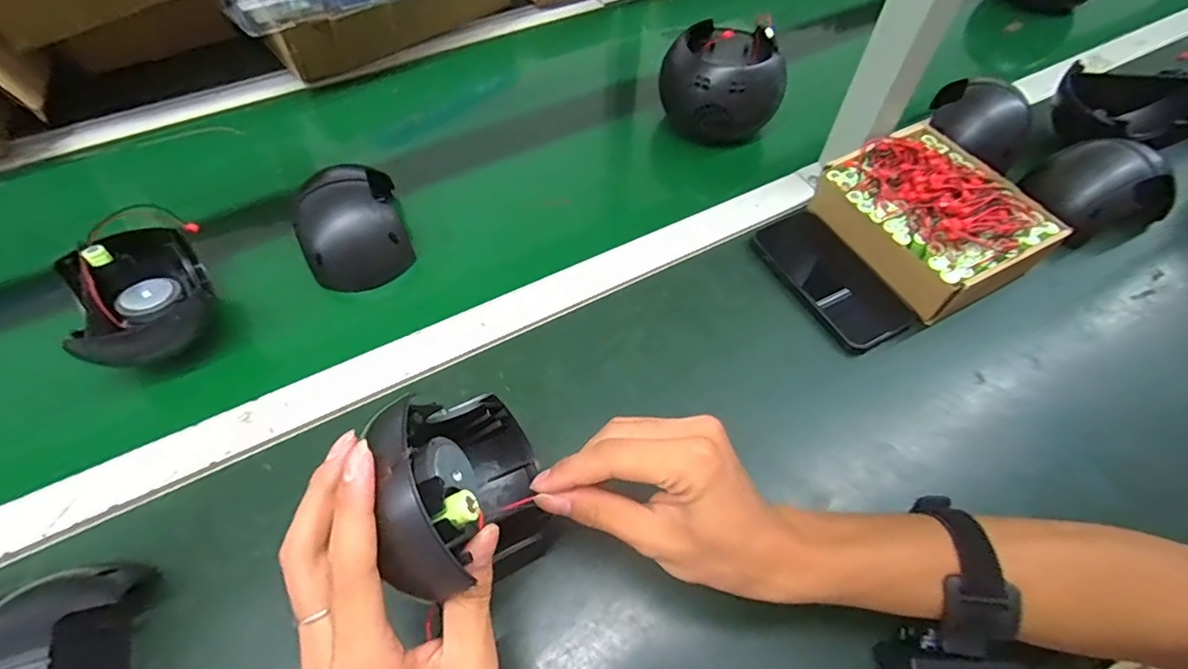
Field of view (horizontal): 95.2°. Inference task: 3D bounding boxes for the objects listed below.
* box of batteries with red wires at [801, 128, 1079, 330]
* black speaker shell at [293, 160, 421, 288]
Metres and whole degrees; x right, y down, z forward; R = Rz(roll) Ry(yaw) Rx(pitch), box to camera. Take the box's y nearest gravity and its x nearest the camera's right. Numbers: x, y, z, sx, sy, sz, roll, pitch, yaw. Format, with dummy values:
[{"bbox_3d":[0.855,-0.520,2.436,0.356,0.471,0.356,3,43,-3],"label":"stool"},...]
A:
[{"bbox_3d":[0.309,-0.109,0.494,0.144,0.072,0.180,-23,60,-15],"label":"box of batteries with red wires"},{"bbox_3d":[-0.222,-0.103,0.494,0.089,0.057,0.109,-19,59,-13],"label":"black speaker shell"}]

